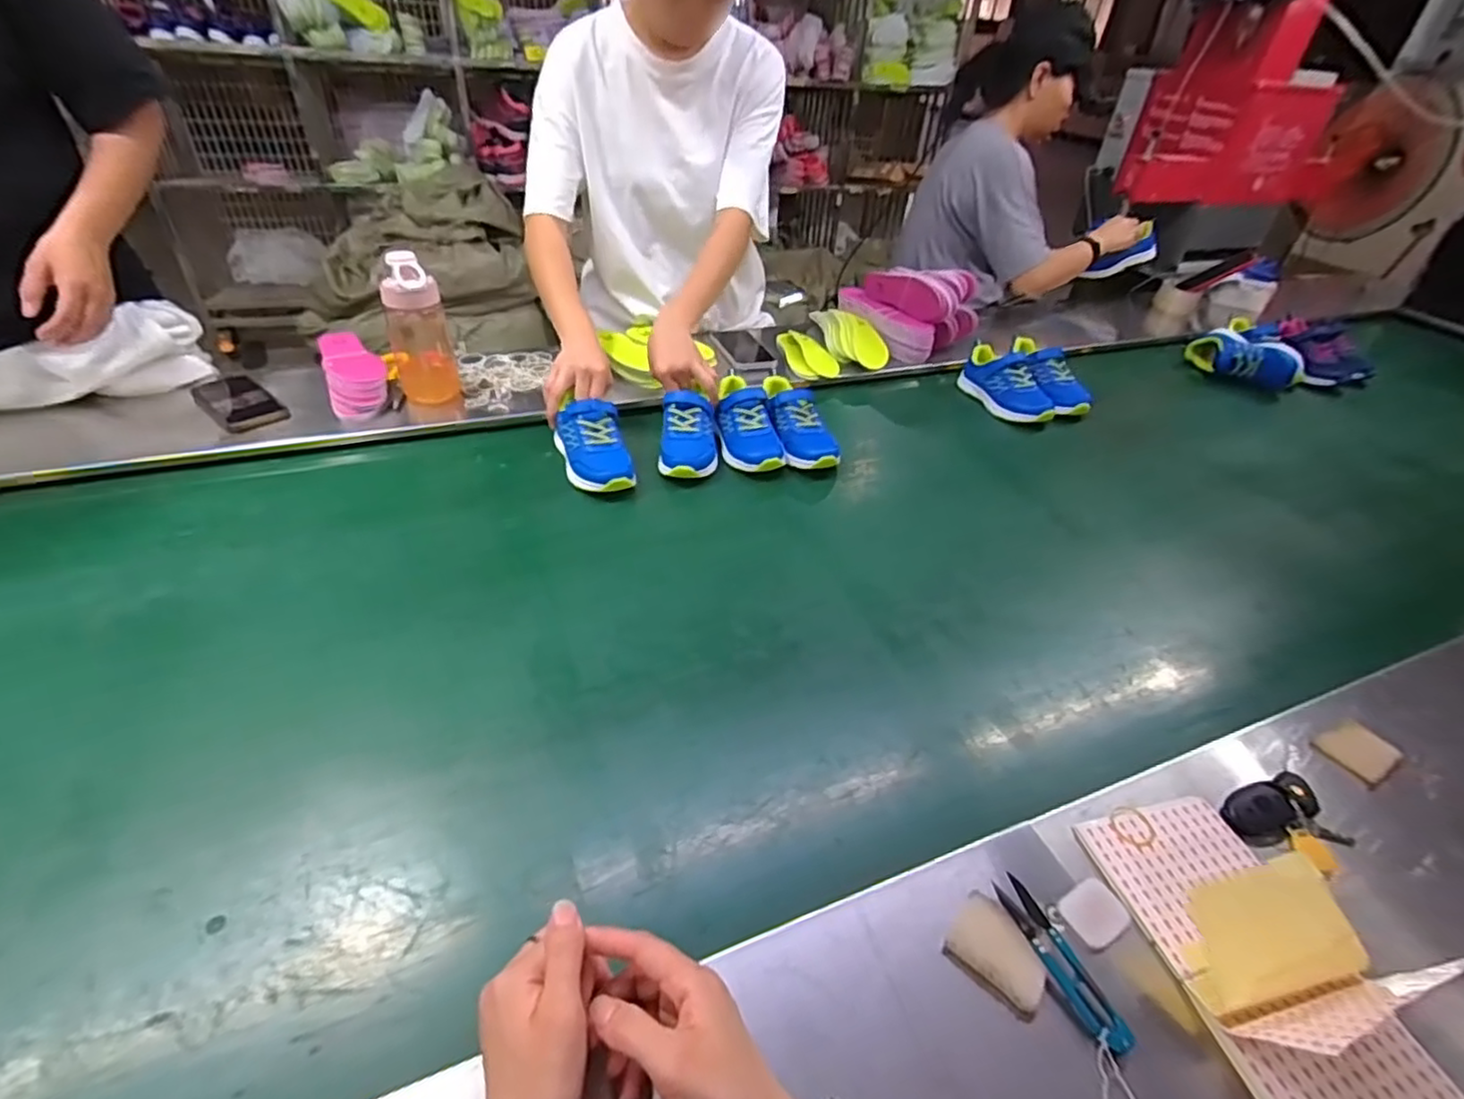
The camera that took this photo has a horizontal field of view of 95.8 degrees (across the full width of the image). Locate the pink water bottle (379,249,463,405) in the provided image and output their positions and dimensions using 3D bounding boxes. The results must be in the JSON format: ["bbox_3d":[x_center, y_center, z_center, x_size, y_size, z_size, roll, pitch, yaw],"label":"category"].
[{"bbox_3d":[-0.455,-0.321,0.957,0.079,0.210,0.080,-16,44,-24],"label":"pink water bottle"}]

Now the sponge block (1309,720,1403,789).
[{"bbox_3d":[0.561,0.180,0.592,0.056,0.017,0.050,-19,45,-26],"label":"sponge block"}]

